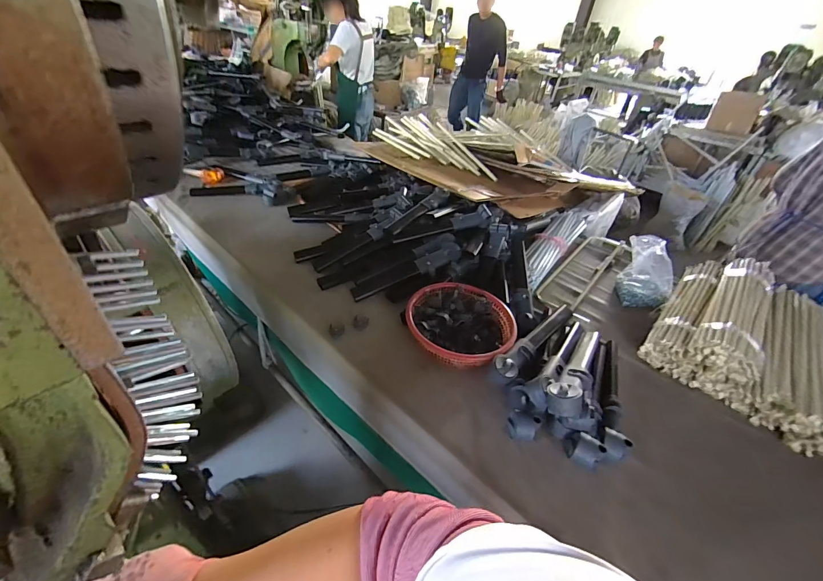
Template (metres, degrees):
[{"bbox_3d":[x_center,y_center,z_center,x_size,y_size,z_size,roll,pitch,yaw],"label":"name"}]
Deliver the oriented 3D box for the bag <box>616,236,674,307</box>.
[{"bbox_3d":[0.872,-0.068,1.292,0.195,0.179,0.252,27,42,23],"label":"bag"}]

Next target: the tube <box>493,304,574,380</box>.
[{"bbox_3d":[0.354,0.129,0.975,0.061,0.046,0.421,35,46,30],"label":"tube"}]

